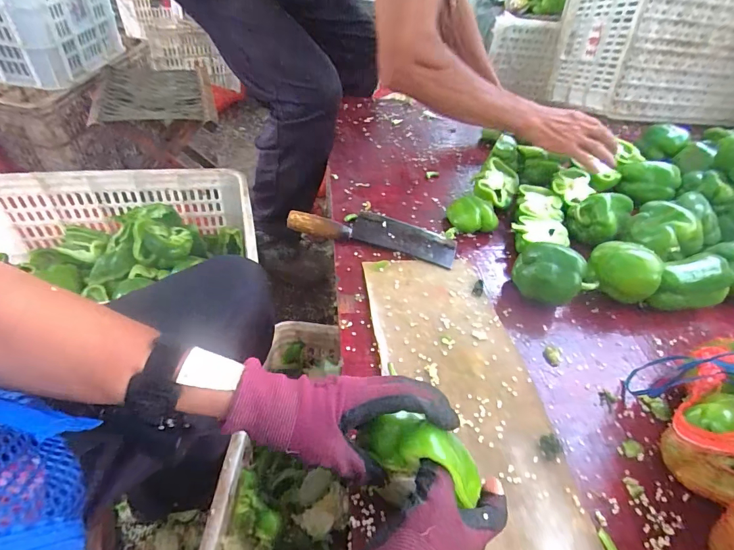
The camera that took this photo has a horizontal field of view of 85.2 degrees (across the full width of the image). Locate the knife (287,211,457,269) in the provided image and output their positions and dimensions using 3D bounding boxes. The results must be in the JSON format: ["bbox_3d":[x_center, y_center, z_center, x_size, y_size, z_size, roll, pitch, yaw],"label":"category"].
[{"bbox_3d":[0.019,-0.077,0.622,0.247,0.039,0.094,13,47,3],"label":"knife"}]

